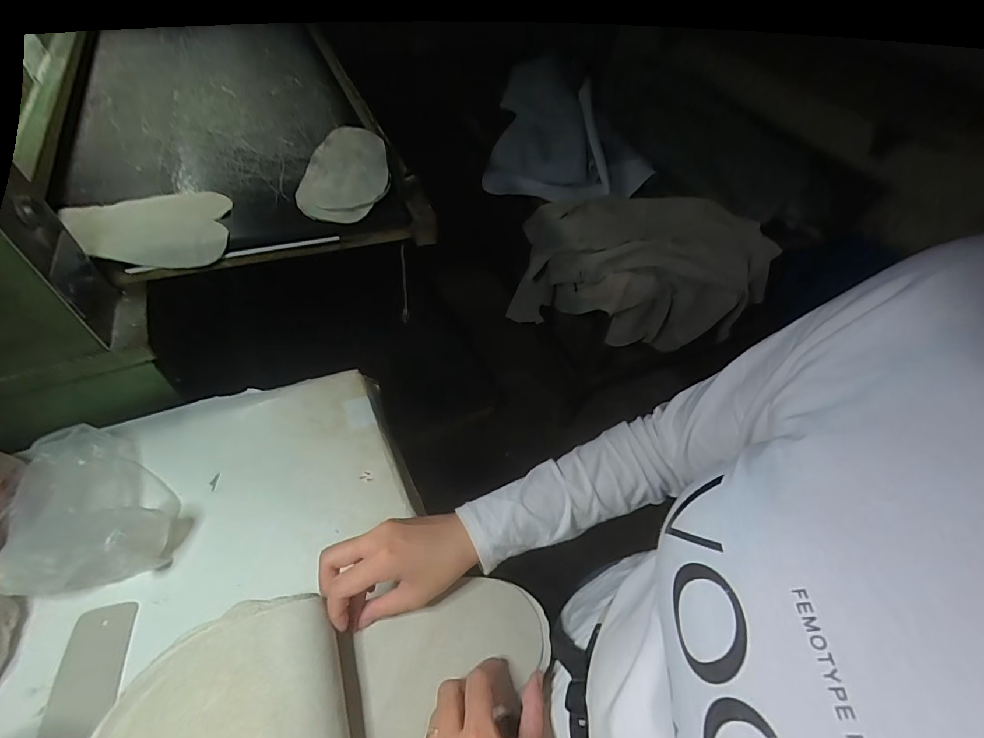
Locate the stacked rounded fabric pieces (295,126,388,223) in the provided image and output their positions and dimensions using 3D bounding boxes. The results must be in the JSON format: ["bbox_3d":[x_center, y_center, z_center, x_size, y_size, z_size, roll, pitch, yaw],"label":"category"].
[{"bbox_3d":[-0.239,-0.345,0.737,0.129,0.027,0.321,0,50,-5],"label":"stacked rounded fabric pieces"}]

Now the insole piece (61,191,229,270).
[{"bbox_3d":[-0.461,-0.189,0.595,0.187,0.017,0.139,-13,58,-20],"label":"insole piece"}]

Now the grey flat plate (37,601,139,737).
[{"bbox_3d":[-0.355,0.266,0.391,0.052,0.004,0.101,-5,51,-15],"label":"grey flat plate"}]

